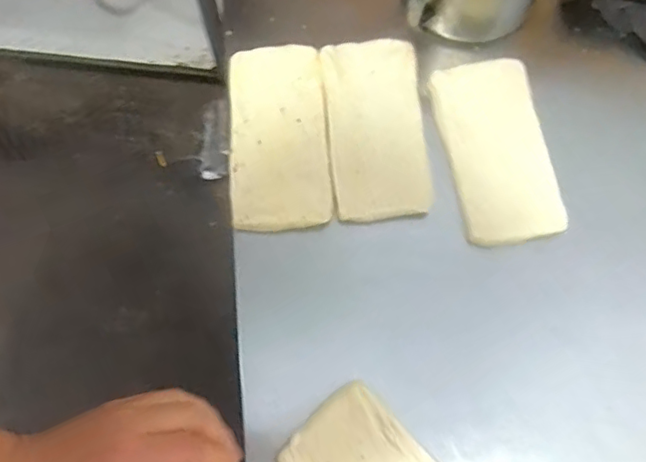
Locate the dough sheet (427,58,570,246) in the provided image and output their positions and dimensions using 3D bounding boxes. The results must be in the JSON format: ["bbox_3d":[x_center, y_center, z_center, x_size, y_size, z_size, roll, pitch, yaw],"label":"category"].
[{"bbox_3d":[0.160,-0.075,0.552,0.097,0.014,0.176,-9,70,-4],"label":"dough sheet"}]

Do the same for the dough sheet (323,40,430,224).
[{"bbox_3d":[0.047,-0.098,0.550,0.086,0.013,0.180,-1,70,-1],"label":"dough sheet"}]

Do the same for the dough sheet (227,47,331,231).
[{"bbox_3d":[-0.041,-0.089,0.551,0.087,0.010,0.179,-3,70,-2],"label":"dough sheet"}]

